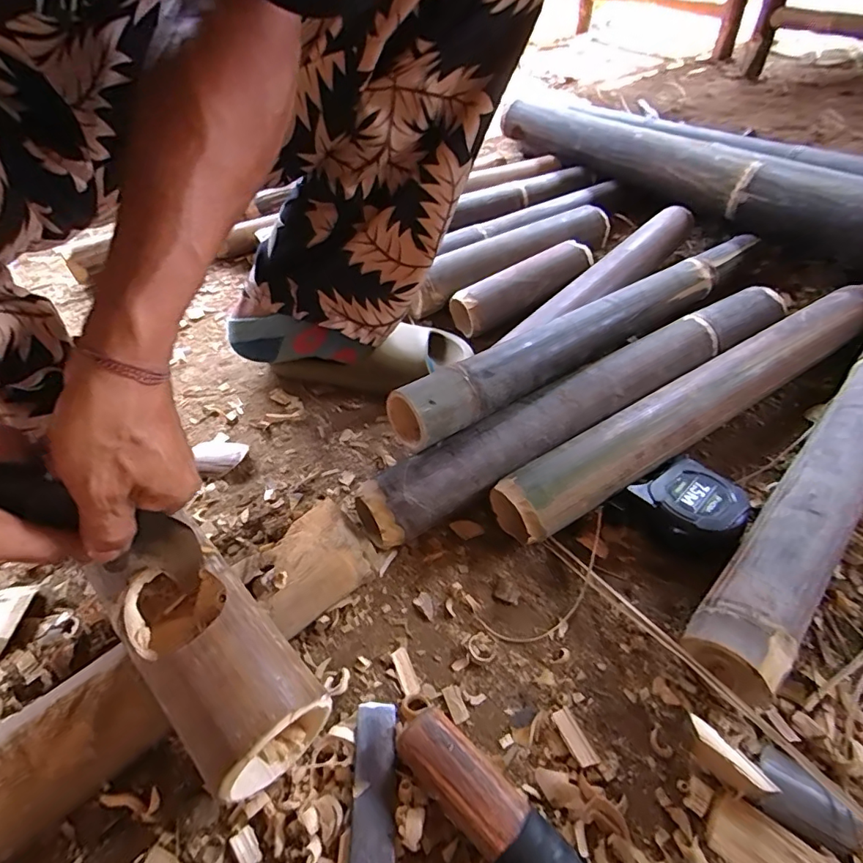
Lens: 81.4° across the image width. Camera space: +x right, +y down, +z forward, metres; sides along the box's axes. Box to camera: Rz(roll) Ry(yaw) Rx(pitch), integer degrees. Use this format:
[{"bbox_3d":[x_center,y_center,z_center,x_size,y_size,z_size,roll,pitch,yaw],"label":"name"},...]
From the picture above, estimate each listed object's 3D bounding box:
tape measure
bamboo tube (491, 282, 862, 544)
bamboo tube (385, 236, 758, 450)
[{"bbox_3d":[0.221,0.064,0.431,0.071,0.037,0.072,-31,54,-23],"label":"tape measure"},{"bbox_3d":[0.295,-0.034,0.521,0.543,0.072,0.063,-26,52,-20],"label":"bamboo tube"},{"bbox_3d":[0.195,-0.124,0.534,0.545,0.048,0.060,-30,54,-23],"label":"bamboo tube"}]

